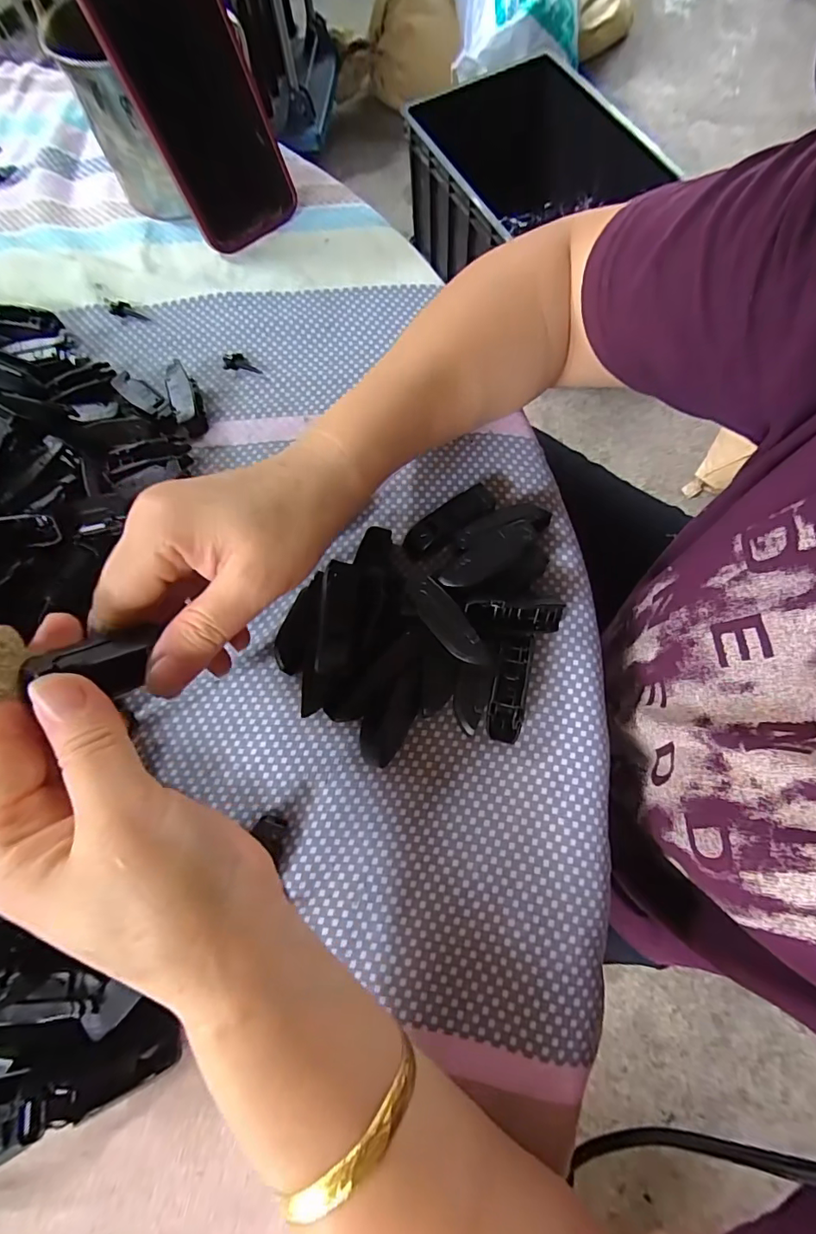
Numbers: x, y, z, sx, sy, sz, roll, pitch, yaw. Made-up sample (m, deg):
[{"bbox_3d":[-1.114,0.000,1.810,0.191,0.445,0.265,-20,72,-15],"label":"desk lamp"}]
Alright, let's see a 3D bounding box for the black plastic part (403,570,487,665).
[{"bbox_3d":[0.018,0.001,0.233,0.017,0.004,0.052,-38,75,-9],"label":"black plastic part"}]

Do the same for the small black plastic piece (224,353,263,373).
[{"bbox_3d":[-0.110,-0.169,0.325,0.027,0.005,0.013,8,73,5],"label":"small black plastic piece"}]

